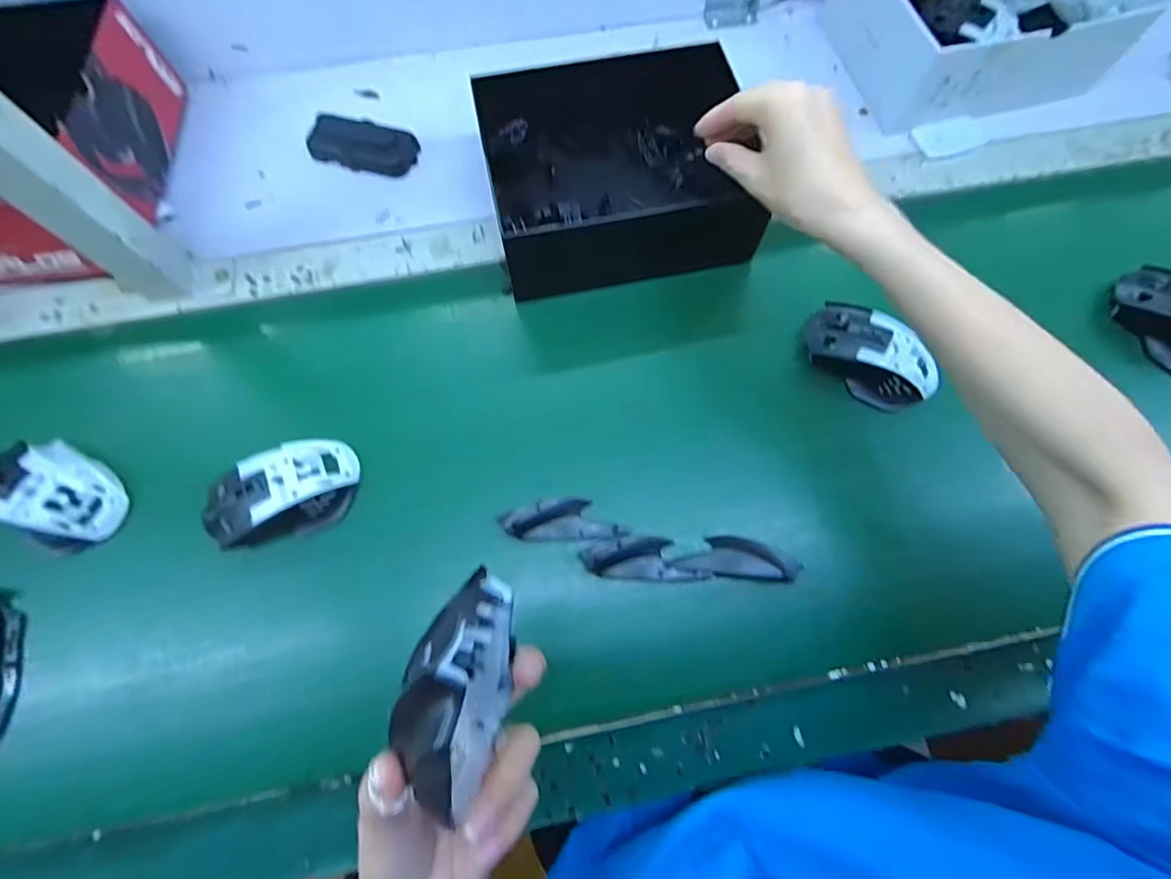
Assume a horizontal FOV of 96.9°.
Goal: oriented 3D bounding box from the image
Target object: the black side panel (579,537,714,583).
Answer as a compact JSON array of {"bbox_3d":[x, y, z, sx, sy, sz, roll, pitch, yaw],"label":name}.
[{"bbox_3d":[0.046,0.091,0.395,0.095,0.022,0.033,0,71,3],"label":"black side panel"}]

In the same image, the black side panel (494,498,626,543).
[{"bbox_3d":[-0.017,0.062,0.403,0.091,0.018,0.032,-3,70,1],"label":"black side panel"}]

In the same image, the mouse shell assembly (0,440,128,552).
[{"bbox_3d":[-0.416,0.042,0.403,0.101,0.041,0.071,23,74,7],"label":"mouse shell assembly"}]

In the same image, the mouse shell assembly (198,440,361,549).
[{"bbox_3d":[-0.236,0.043,0.404,0.115,0.039,0.067,-26,74,-8],"label":"mouse shell assembly"}]

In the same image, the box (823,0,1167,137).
[{"bbox_3d":[0.405,-0.436,0.531,0.242,0.084,0.201,-16,73,-5],"label":"box"}]

